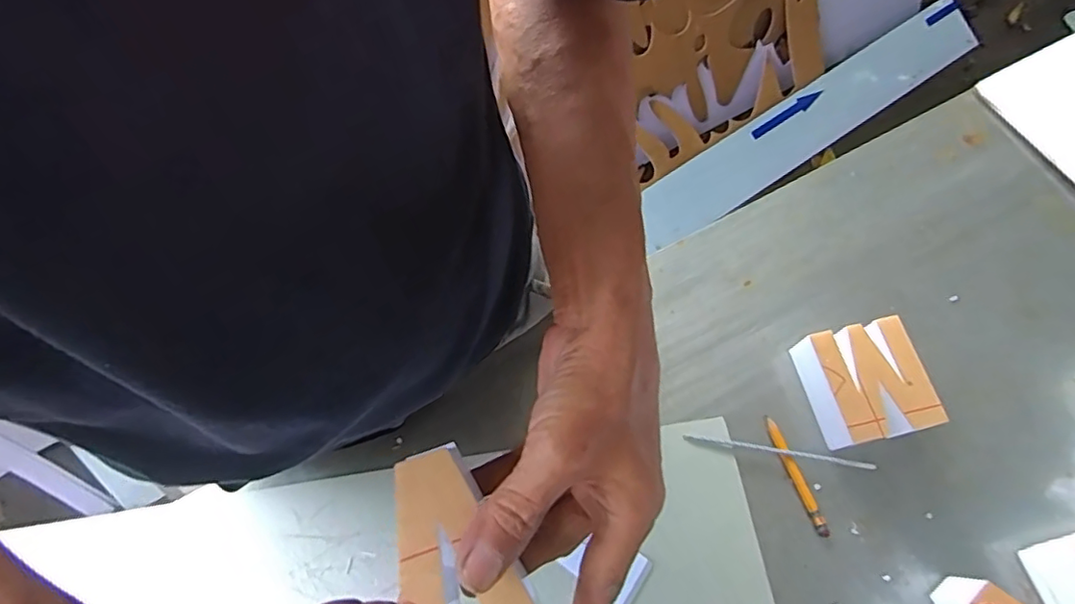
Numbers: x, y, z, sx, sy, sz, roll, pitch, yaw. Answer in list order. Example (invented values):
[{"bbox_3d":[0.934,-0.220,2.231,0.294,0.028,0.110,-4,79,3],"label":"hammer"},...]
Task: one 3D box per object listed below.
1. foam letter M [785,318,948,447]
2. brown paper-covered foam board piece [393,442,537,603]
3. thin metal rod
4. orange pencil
[{"bbox_3d":[0.246,0.063,0.442,0.076,0.047,0.082,-14,70,-3],"label":"foam letter M"},{"bbox_3d":[-0.038,0.107,0.244,0.048,0.017,0.082,-29,70,-9],"label":"brown paper-covered foam board piece"},{"bbox_3d":[0.182,0.112,0.439,0.136,0.008,0.005,9,69,6],"label":"thin metal rod"},{"bbox_3d":[0.194,0.131,0.434,0.009,0.005,0.089,-20,69,-5],"label":"orange pencil"}]

